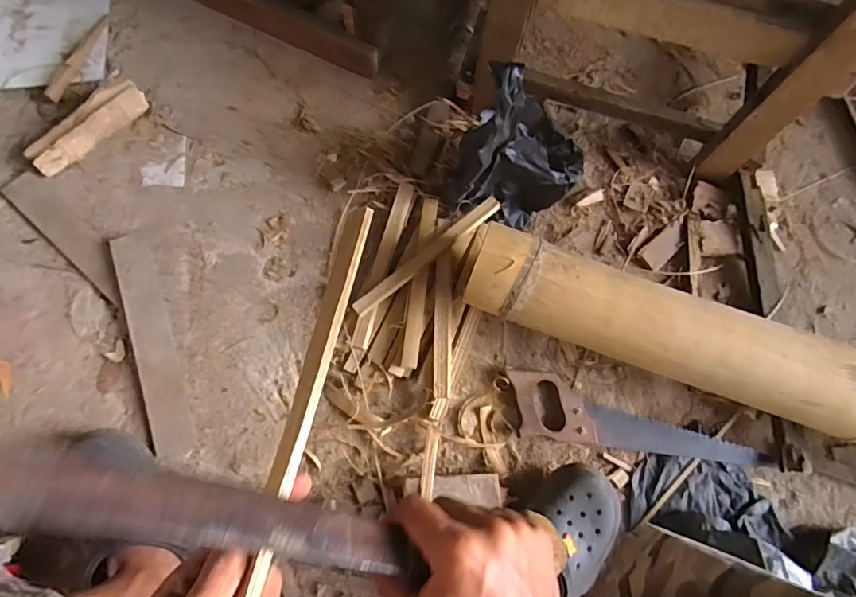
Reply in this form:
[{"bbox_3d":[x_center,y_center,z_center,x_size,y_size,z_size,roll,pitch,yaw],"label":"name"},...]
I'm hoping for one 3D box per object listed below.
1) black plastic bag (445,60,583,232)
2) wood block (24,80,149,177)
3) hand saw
[{"bbox_3d":[0.133,-0.205,0.713,0.176,0.249,0.127,-29,75,-11],"label":"black plastic bag"},{"bbox_3d":[-0.550,-0.278,0.819,0.040,0.053,0.195,41,75,11],"label":"wood block"},{"bbox_3d":[0.312,0.184,0.725,0.399,0.026,0.084,12,70,2],"label":"hand saw"}]

